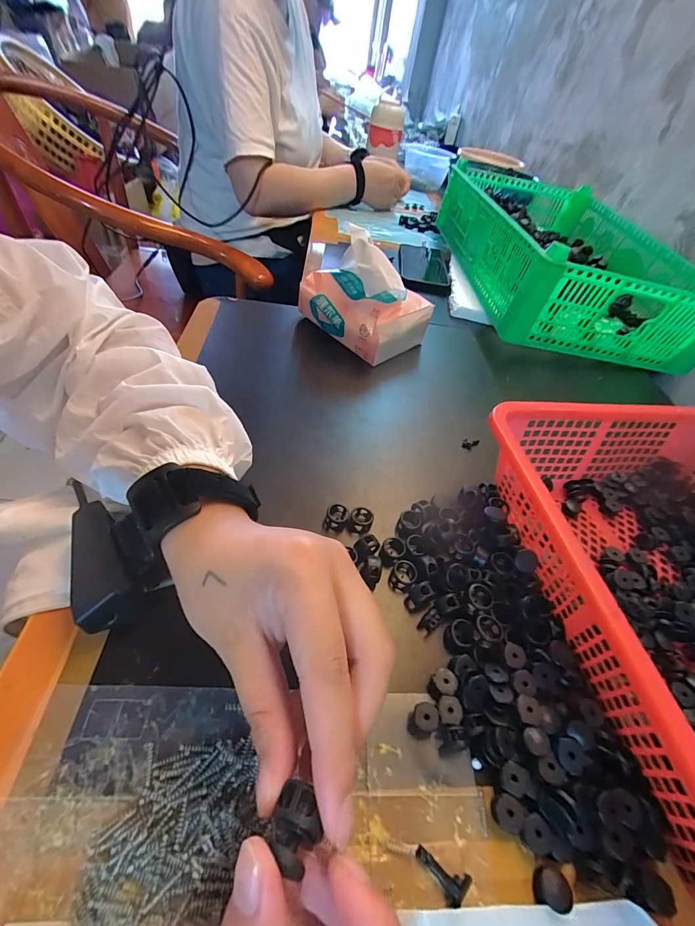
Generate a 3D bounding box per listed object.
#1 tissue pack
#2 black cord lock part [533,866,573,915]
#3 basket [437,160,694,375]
[{"bbox_3d":[0.017,-0.196,0.422,0.139,0.102,0.090,37,52,21],"label":"tissue pack"},{"bbox_3d":[0.091,0.188,0.160,0.015,0.004,0.013,19,49,11],"label":"black cord lock part"},{"bbox_3d":[0.342,-0.351,0.608,0.293,0.106,0.481,4,48,-7],"label":"basket"}]

